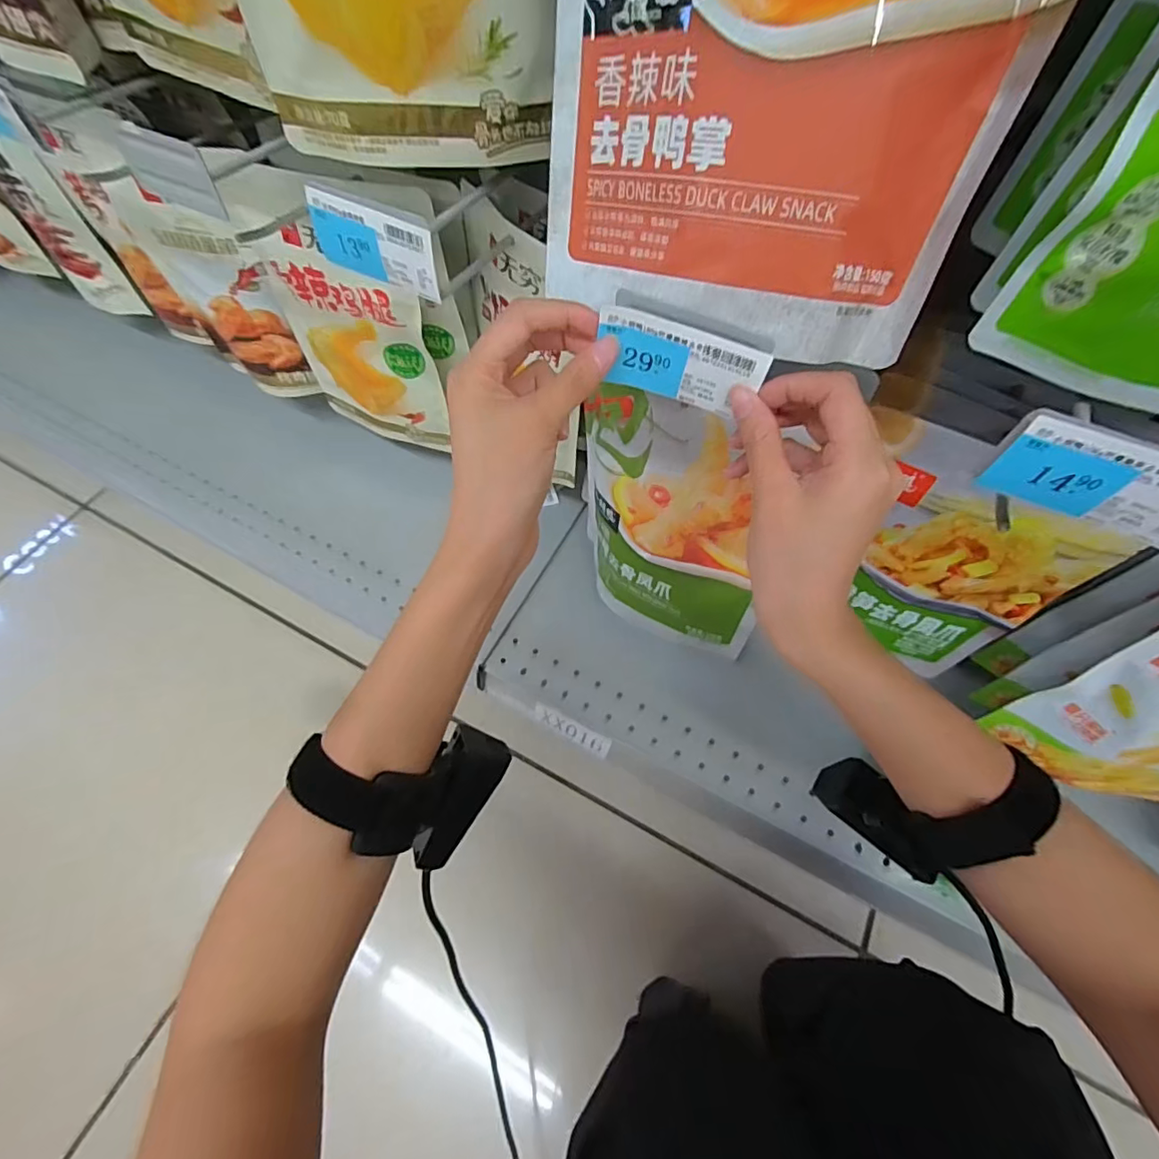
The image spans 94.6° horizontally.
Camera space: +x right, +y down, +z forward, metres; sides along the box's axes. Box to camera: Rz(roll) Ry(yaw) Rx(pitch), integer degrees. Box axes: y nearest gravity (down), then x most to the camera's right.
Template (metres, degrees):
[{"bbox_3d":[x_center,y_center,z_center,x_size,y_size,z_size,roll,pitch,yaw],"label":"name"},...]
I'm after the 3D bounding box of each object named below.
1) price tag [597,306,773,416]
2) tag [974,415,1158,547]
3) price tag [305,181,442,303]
[{"bbox_3d":[0.047,-0.101,0.252,0.076,0.037,0.006,18,65,10],"label":"price tag"},{"bbox_3d":[0.213,-0.038,0.216,0.078,0.038,0.005,24,66,13],"label":"tag"},{"bbox_3d":[-0.112,-0.186,0.295,0.078,0.039,0.010,24,66,12],"label":"price tag"}]

